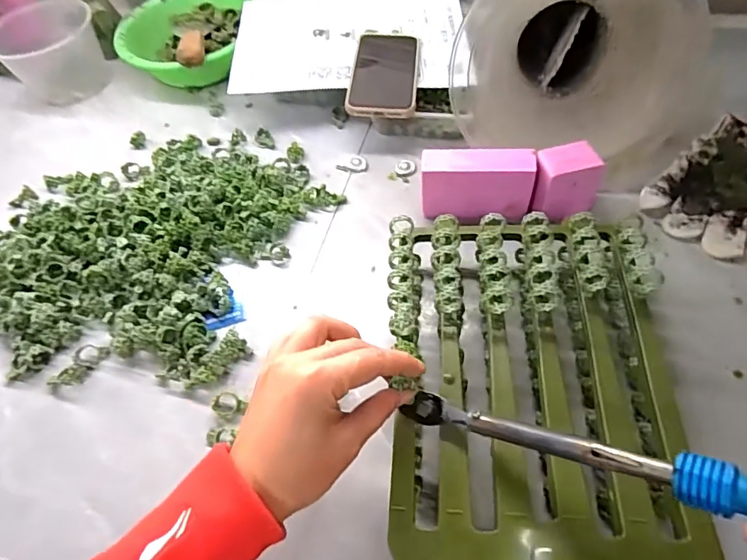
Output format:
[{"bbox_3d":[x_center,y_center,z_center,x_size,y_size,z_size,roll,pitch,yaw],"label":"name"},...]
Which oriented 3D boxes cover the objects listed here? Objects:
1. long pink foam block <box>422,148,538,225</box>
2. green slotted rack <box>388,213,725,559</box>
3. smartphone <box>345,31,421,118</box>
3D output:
[{"bbox_3d":[0.105,-0.097,0.498,0.107,0.067,0.039,2,56,6],"label":"long pink foam block"},{"bbox_3d":[0.118,0.095,0.366,0.204,0.074,0.316,-1,56,4],"label":"green slotted rack"},{"bbox_3d":[0.014,-0.257,0.585,0.077,0.013,0.168,2,57,7],"label":"smartphone"}]

